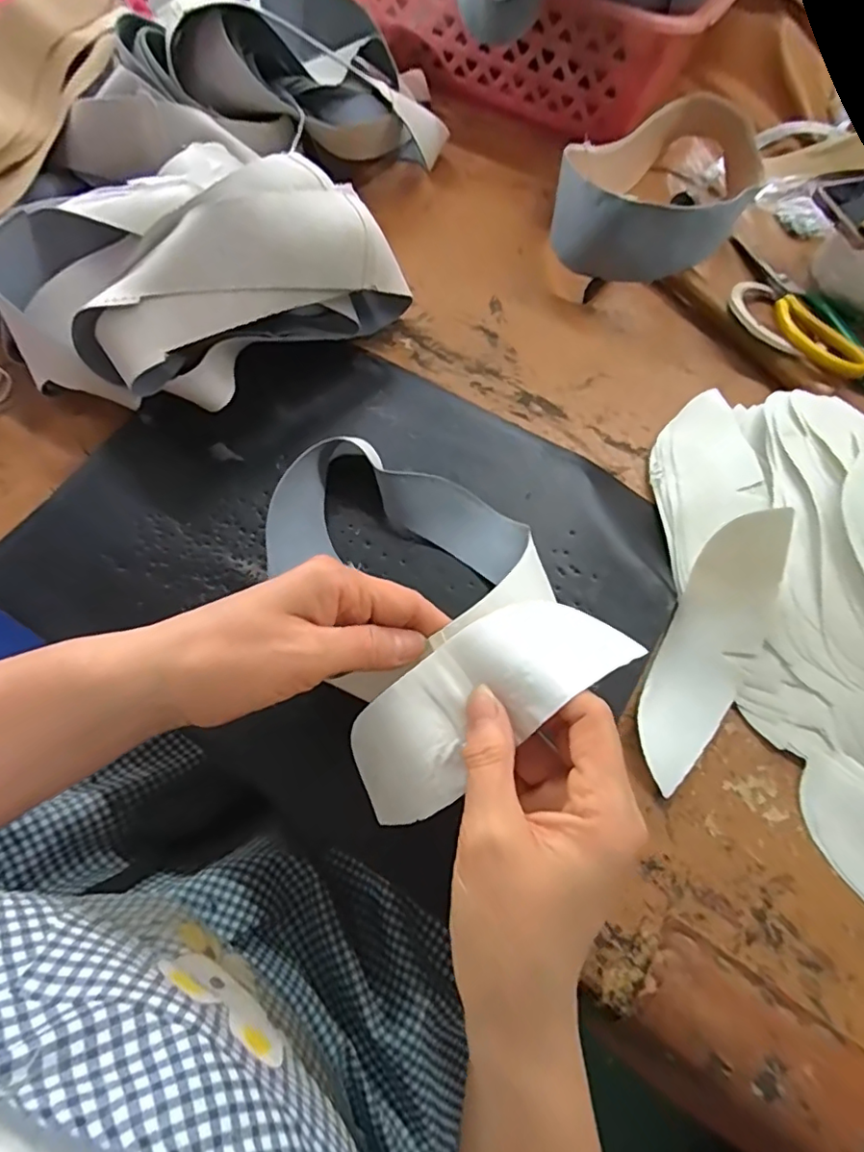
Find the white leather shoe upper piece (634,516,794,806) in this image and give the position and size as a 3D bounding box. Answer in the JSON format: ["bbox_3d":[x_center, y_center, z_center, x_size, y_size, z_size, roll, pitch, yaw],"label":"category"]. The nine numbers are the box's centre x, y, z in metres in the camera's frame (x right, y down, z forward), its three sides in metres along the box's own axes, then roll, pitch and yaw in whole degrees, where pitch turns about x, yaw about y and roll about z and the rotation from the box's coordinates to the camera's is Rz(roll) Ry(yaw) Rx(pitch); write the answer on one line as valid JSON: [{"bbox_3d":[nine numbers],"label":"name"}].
[{"bbox_3d":[0.186,0.048,0.373,0.056,0.036,0.180,22,92,8],"label":"white leather shoe upper piece"}]

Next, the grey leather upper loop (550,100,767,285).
[{"bbox_3d":[0.206,-0.354,0.521,0.168,0.080,0.217,22,69,8],"label":"grey leather upper loop"}]

